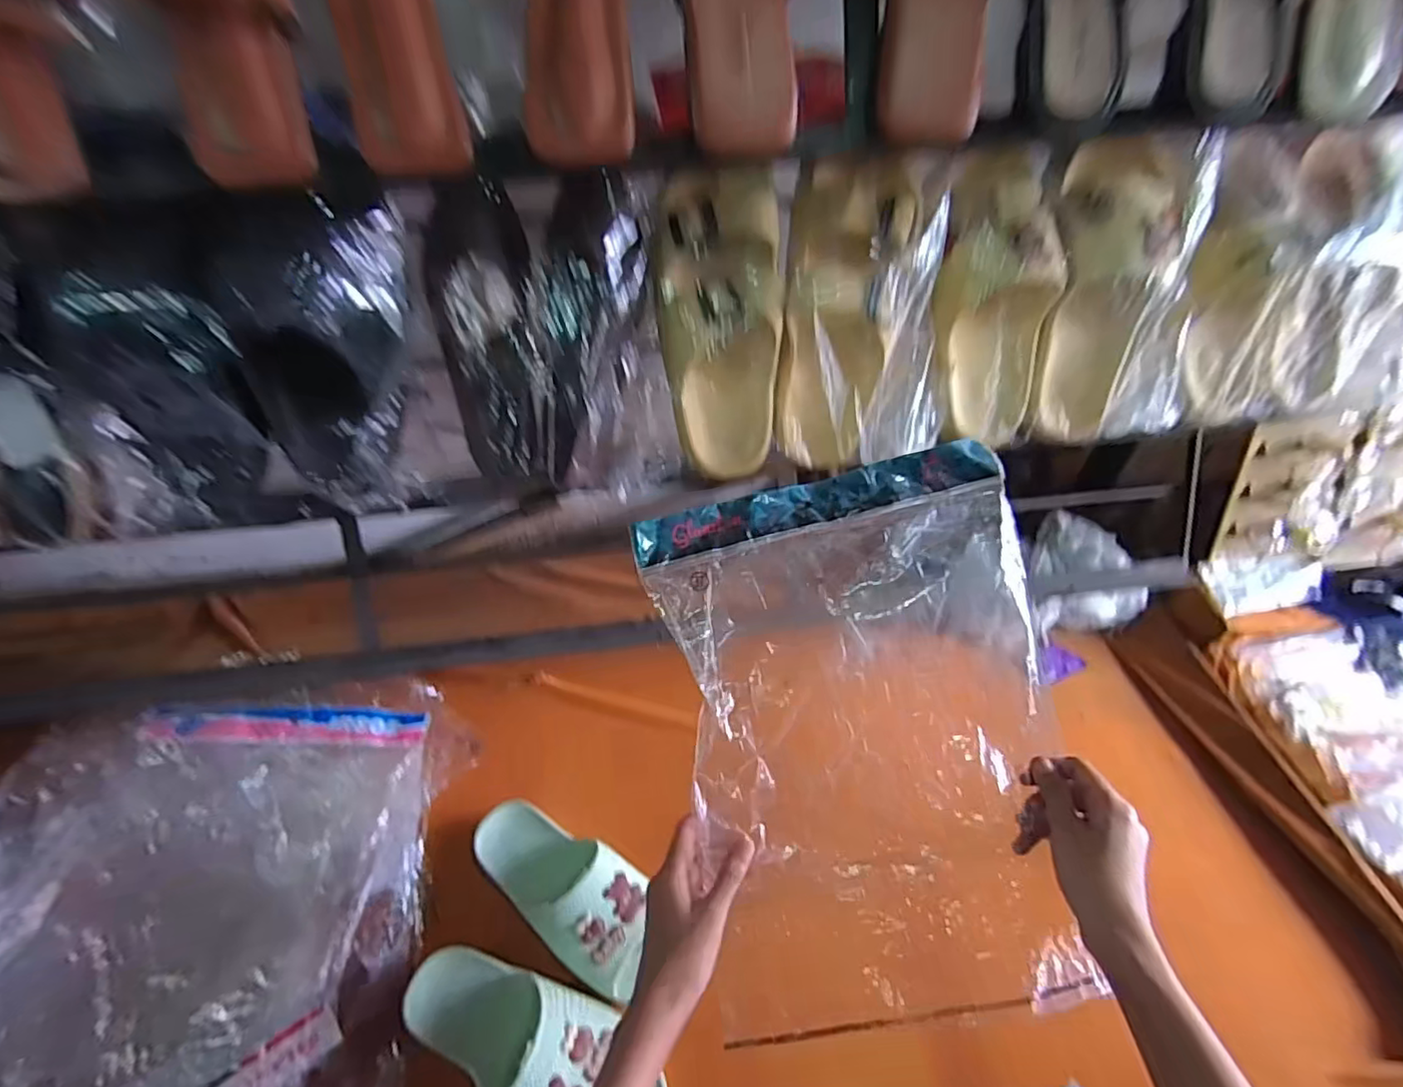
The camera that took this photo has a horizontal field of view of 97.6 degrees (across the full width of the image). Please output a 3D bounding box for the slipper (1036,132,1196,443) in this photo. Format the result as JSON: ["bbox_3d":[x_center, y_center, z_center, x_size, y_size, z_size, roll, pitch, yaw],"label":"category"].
[{"bbox_3d":[0.331,-0.200,0.502,0.097,0.230,0.094,2,25,3],"label":"slipper"}]

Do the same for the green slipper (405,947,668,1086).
[{"bbox_3d":[-0.137,0.409,0.504,0.245,0.066,0.089,19,50,19],"label":"green slipper"}]

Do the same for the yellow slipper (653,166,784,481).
[{"bbox_3d":[0.014,-0.162,0.474,0.089,0.223,0.052,-5,21,-3],"label":"yellow slipper"}]

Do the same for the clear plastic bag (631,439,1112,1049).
[{"bbox_3d":[0.115,0.126,0.425,0.256,0.042,0.350,-11,82,1],"label":"clear plastic bag"}]

